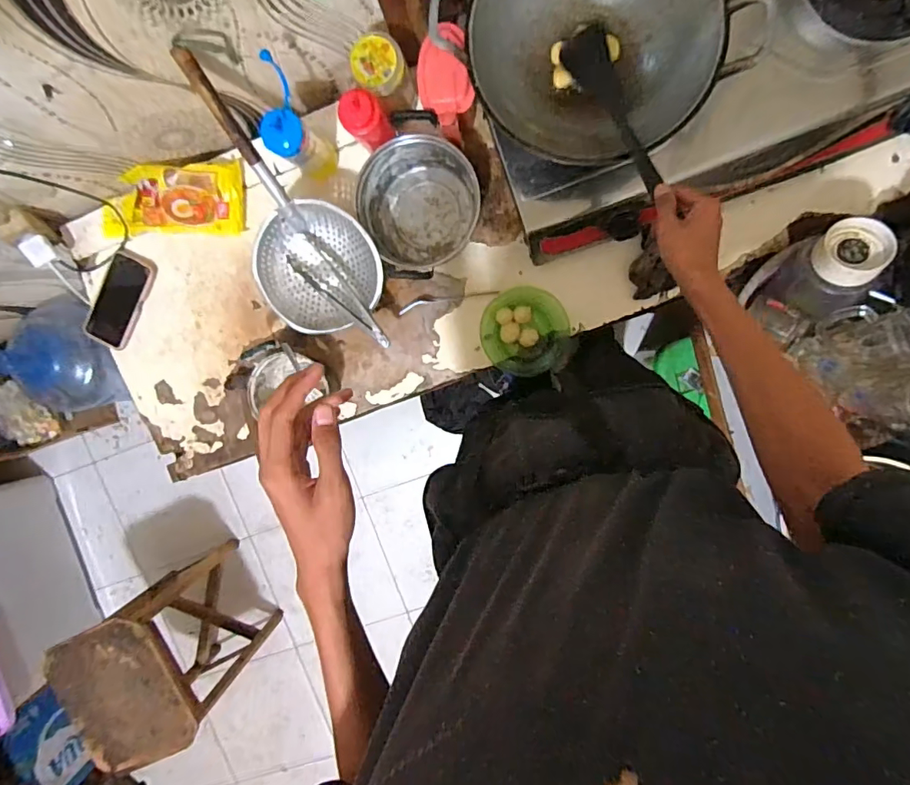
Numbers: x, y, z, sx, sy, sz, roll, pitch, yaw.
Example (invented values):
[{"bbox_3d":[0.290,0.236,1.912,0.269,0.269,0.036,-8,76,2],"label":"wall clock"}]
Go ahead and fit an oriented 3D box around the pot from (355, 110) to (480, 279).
[{"bbox_3d":[-0.060,-0.308,0.839,0.190,0.112,0.191,1,97,5],"label":"pot"}]

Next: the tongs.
[{"bbox_3d":[-0.183,-0.165,0.843,0.224,0.043,0.065,44,98,-1],"label":"tongs"}]

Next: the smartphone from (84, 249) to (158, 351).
[{"bbox_3d":[-0.633,-0.175,0.954,0.084,0.018,0.181,28,96,-8],"label":"smartphone"}]

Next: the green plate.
[{"bbox_3d":[0.122,-0.104,0.881,0.148,0.026,0.149,1,97,5],"label":"green plate"}]

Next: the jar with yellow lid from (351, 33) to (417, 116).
[{"bbox_3d":[-0.108,-0.480,0.756,0.077,0.112,0.085,-21,95,7],"label":"jar with yellow lid"}]

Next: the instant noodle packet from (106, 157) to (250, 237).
[{"bbox_3d":[-0.503,-0.340,0.890,0.254,0.043,0.118,1,97,5],"label":"instant noodle packet"}]

